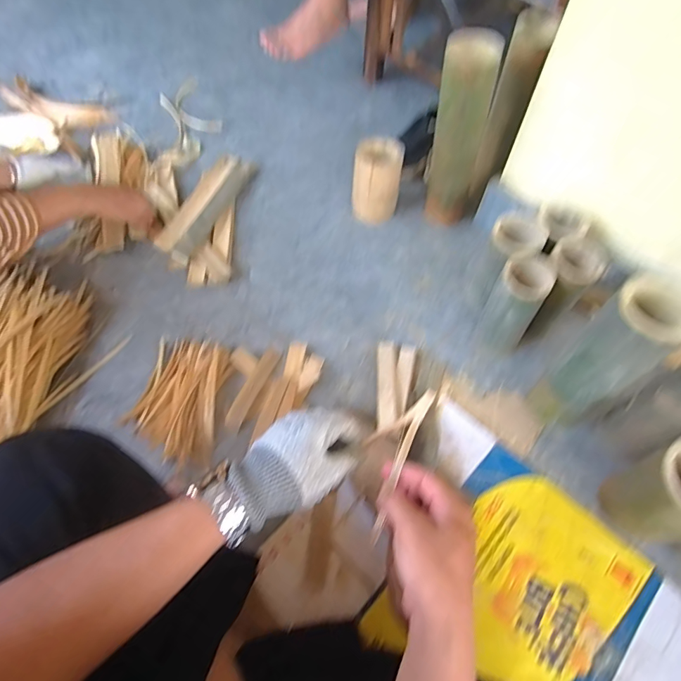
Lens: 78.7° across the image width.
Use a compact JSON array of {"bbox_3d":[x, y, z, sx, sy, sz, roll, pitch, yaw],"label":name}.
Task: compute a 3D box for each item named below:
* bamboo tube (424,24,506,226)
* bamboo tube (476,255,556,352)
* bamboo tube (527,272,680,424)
[{"bbox_3d":[0.212,-0.357,0.761,0.098,0.324,0.092,16,60,8],"label":"bamboo tube"},{"bbox_3d":[0.271,-0.047,0.668,0.075,0.160,0.088,29,63,16],"label":"bamboo tube"},{"bbox_3d":[0.337,0.037,0.551,0.083,0.272,0.085,-33,64,-18],"label":"bamboo tube"}]

